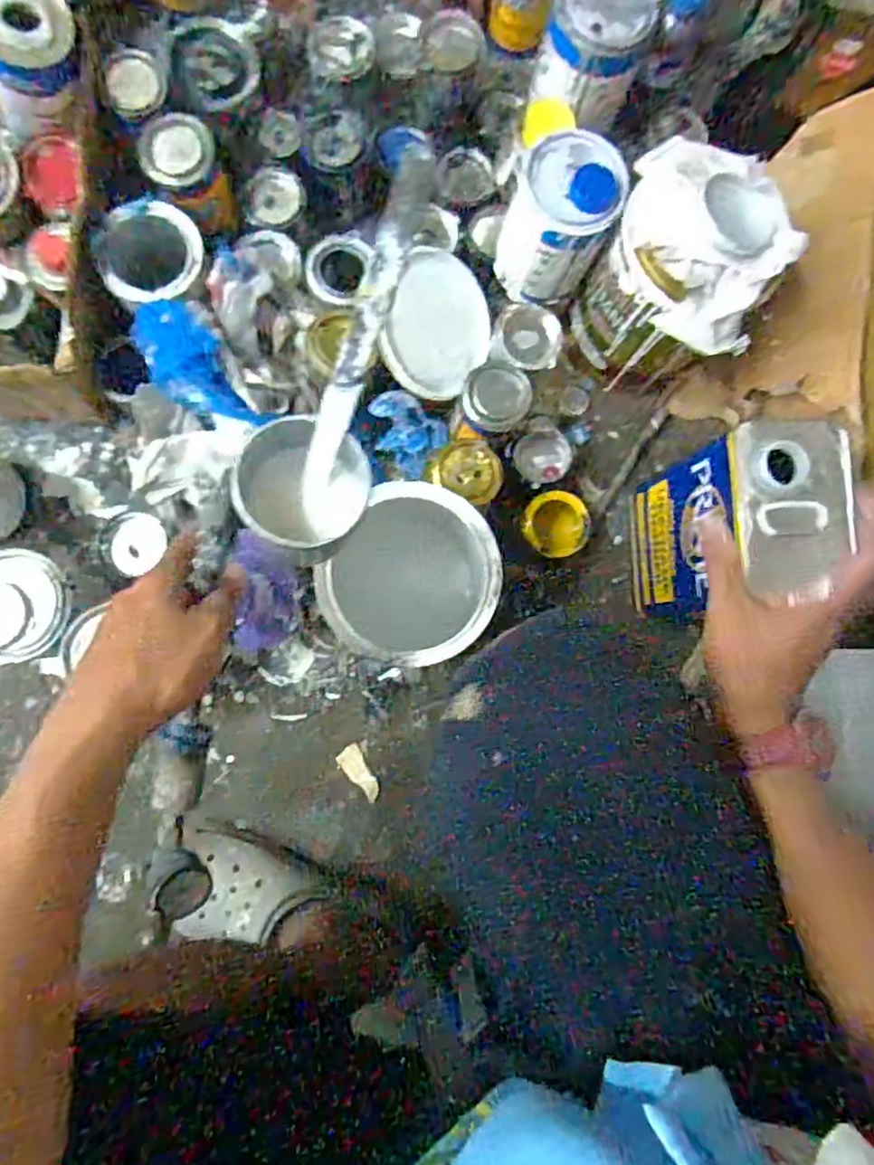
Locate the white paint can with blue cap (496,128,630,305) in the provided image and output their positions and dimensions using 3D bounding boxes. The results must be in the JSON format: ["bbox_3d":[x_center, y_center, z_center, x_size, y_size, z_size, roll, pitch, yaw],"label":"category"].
[{"bbox_3d":[0.123,-0.373,0.697,0.101,0.132,0.105,23,83,-3],"label":"white paint can with blue cap"}]

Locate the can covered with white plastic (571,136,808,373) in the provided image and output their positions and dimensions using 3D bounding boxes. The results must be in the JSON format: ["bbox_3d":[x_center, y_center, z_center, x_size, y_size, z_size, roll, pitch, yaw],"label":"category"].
[{"bbox_3d":[0.239,-0.312,0.707,0.154,0.222,0.172,21,83,-3],"label":"can covered with white plastic"}]

